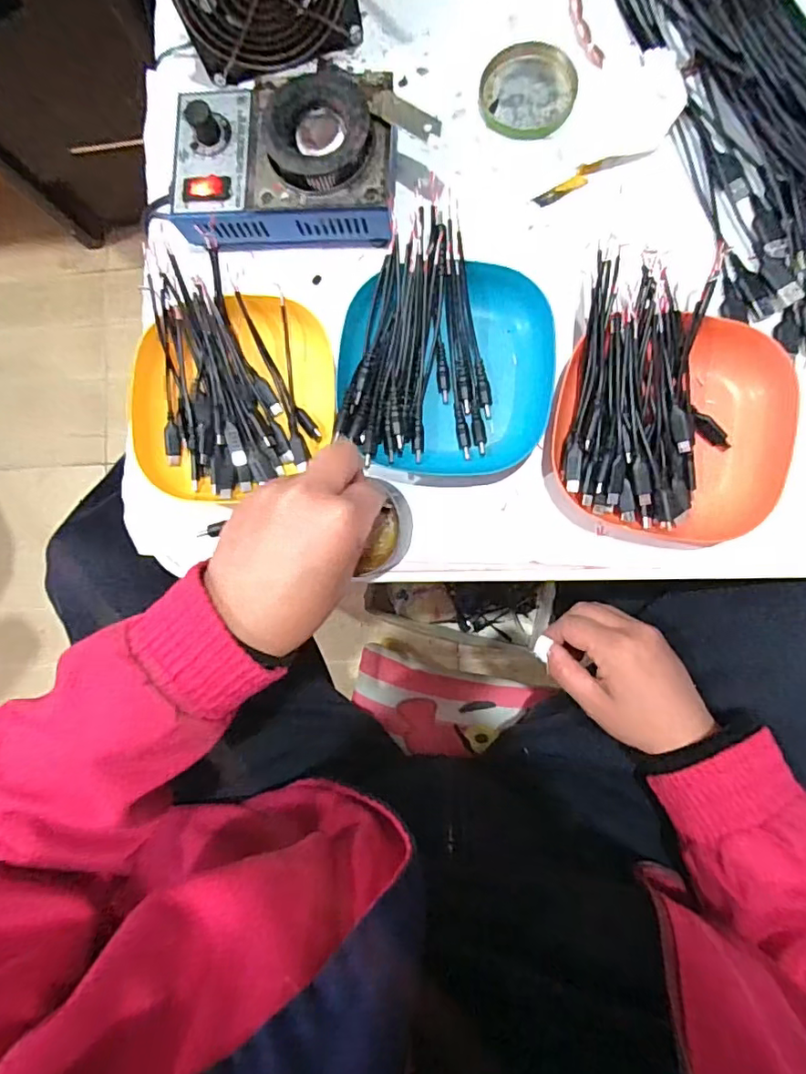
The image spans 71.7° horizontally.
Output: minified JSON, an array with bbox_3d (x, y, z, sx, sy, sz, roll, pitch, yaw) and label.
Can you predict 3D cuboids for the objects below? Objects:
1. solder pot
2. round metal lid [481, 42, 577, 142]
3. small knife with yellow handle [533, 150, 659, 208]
[{"bbox_3d":[-0.081,-0.248,0.384,0.150,0.064,0.113,1,87,6],"label":"solder pot"},{"bbox_3d":[0.089,-0.319,0.398,0.066,0.009,0.059,21,90,7],"label":"round metal lid"},{"bbox_3d":[0.131,-0.254,0.389,0.084,0.004,0.013,-25,85,4],"label":"small knife with yellow handle"}]

